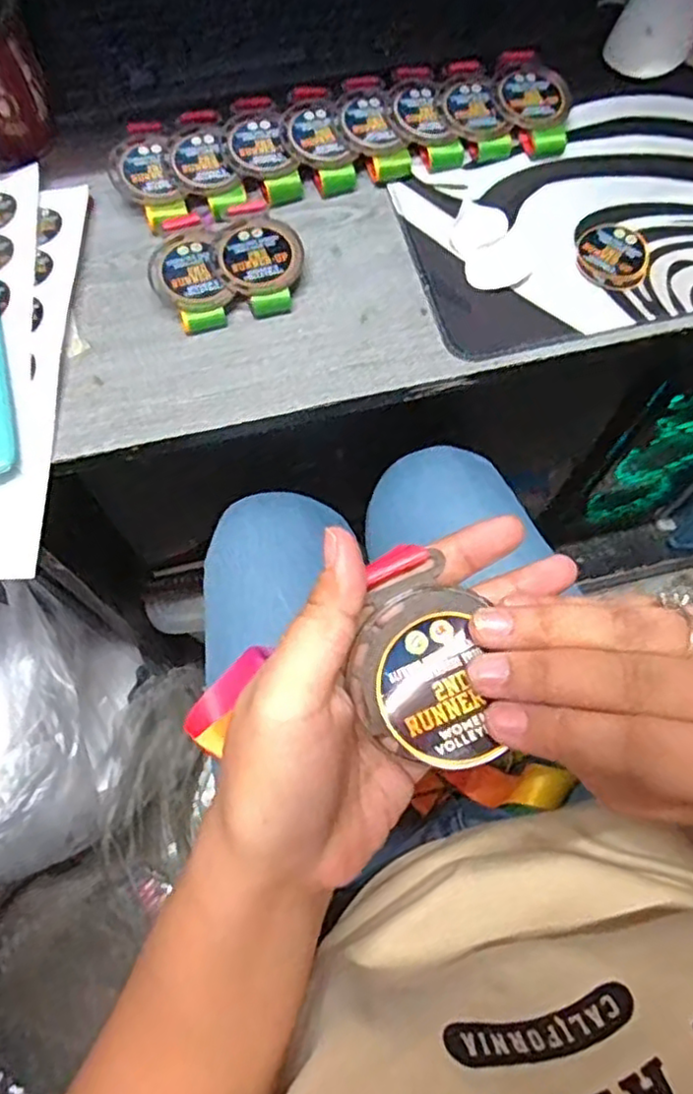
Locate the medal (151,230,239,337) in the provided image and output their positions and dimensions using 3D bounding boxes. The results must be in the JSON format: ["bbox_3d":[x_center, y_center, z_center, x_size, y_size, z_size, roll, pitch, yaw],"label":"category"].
[{"bbox_3d":[-0.106,-0.180,0.462,0.046,0.020,0.070,-22,70,-8],"label":"medal"}]

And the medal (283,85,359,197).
[{"bbox_3d":[-0.022,-0.303,0.505,0.045,0.025,0.083,-14,69,-5],"label":"medal"}]

